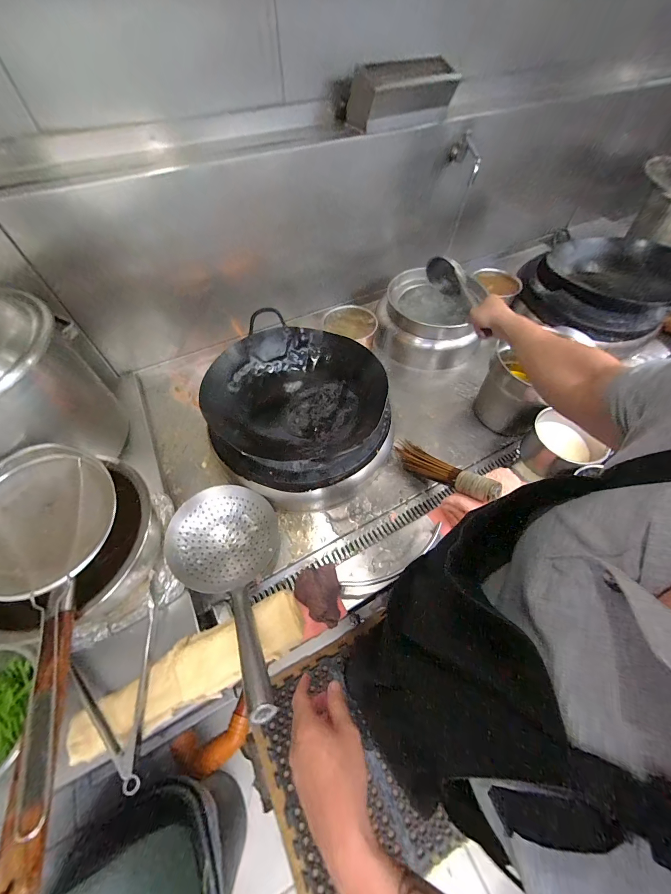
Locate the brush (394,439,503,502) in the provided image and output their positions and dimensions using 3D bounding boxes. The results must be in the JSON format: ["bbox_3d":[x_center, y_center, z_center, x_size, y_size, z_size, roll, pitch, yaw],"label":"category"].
[{"bbox_3d":[0.253,0.056,0.765,0.066,0.051,0.292,-32,33,-20],"label":"brush"}]

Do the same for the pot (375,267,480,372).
[{"bbox_3d":[0.290,-0.415,1.059,0.296,0.171,0.288,4,56,4],"label":"pot"}]

